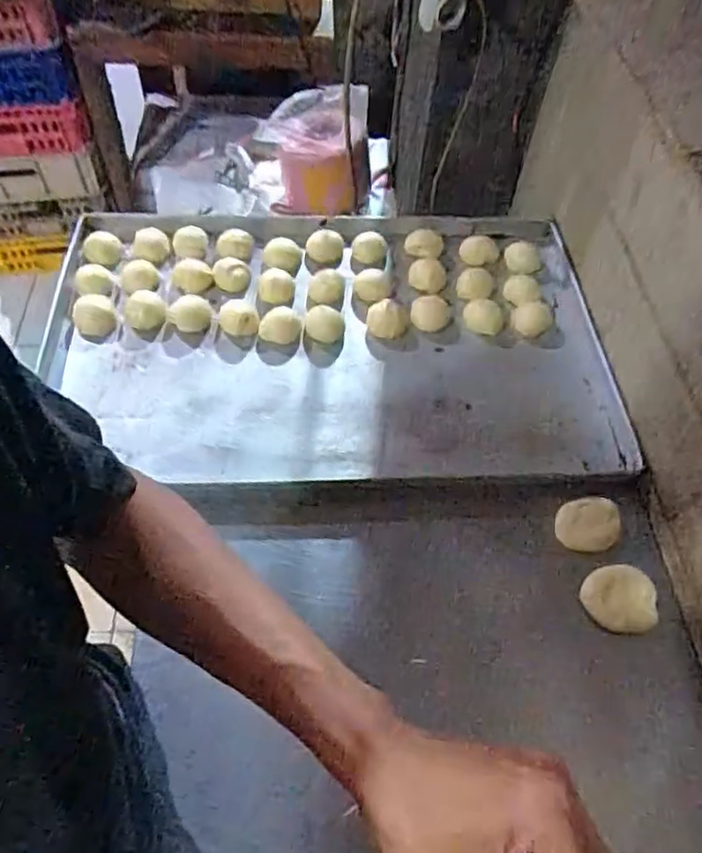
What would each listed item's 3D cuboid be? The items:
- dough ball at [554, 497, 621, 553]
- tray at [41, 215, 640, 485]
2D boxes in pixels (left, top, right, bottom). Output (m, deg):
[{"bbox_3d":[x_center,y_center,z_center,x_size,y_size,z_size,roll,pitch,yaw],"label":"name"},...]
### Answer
[{"bbox_3d":[0.264,0.110,0.719,0.070,0.015,0.062,-1,68,7],"label":"dough ball"},{"bbox_3d":[-0.027,-0.122,0.851,0.702,0.041,0.449,1,56,-3],"label":"tray"}]

